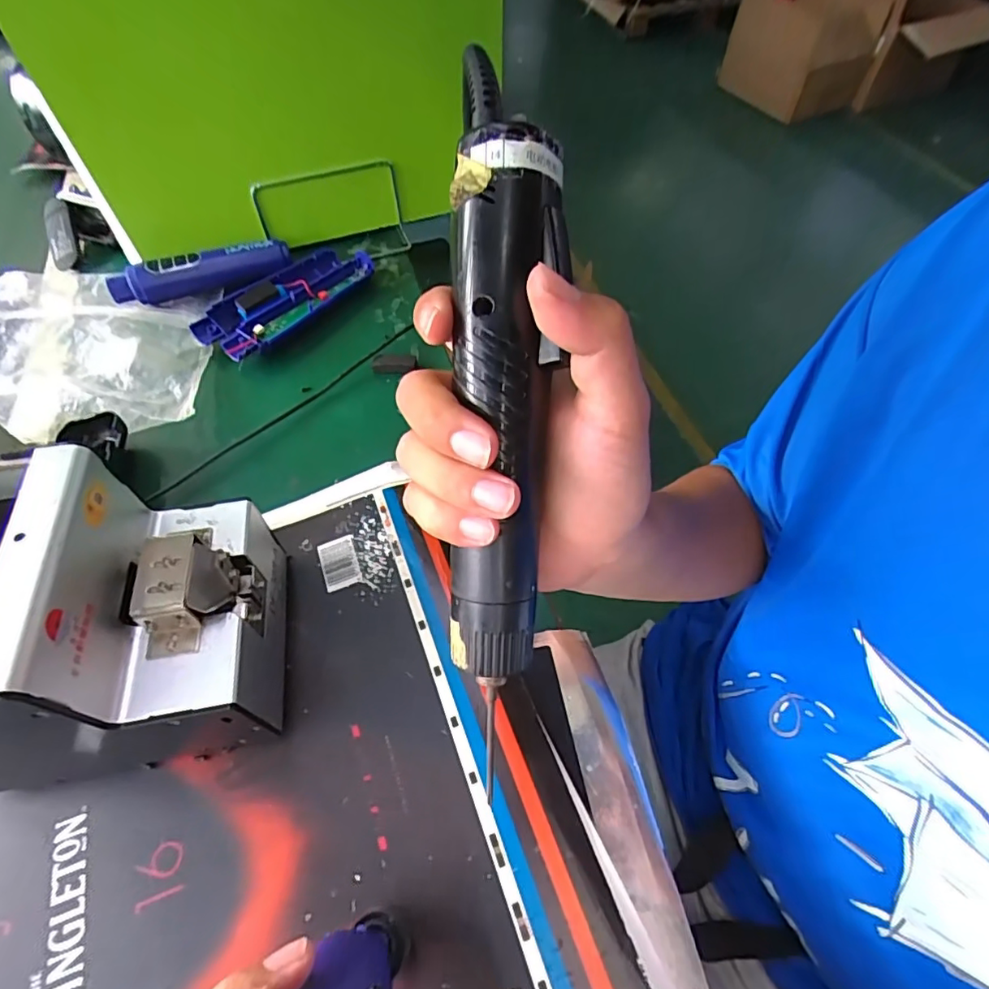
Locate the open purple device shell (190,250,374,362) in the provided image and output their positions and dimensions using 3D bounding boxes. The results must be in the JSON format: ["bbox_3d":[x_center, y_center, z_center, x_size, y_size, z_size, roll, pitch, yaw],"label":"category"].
[{"bbox_3d":[-0.205,-0.195,0.543,0.180,0.027,0.074,-40,64,-23],"label":"open purple device shell"}]

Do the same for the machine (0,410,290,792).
[{"bbox_3d":[-0.221,0.068,0.291,0.173,0.148,0.127,-10,57,-5],"label":"machine"}]

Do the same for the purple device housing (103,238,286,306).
[{"bbox_3d":[-0.296,-0.226,0.543,0.170,0.034,0.028,-16,57,-9],"label":"purple device housing"}]

